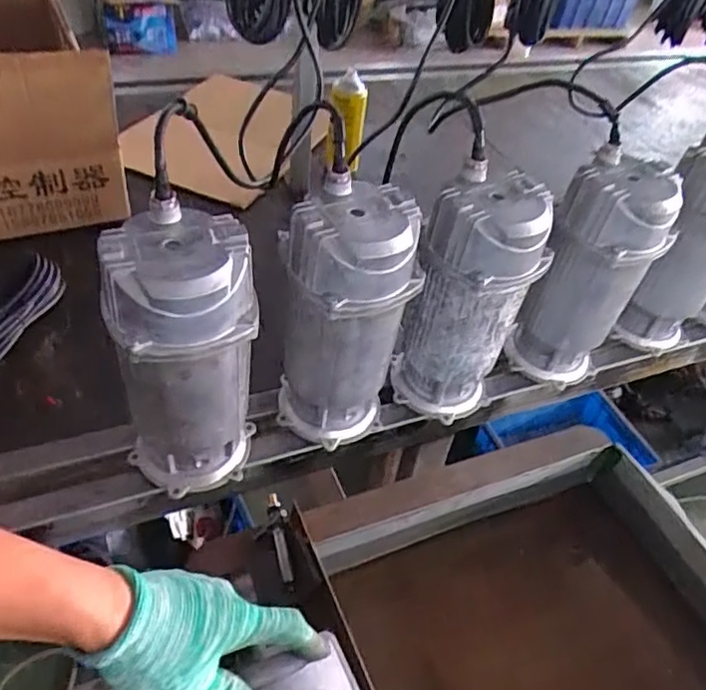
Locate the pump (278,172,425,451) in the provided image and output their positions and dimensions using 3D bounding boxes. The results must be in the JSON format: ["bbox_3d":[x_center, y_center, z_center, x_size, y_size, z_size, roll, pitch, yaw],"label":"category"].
[{"bbox_3d":[-0.014,-0.020,0.681,0.116,0.292,0.126,5,44,-4],"label":"pump"}]

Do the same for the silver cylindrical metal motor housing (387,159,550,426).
[{"bbox_3d":[0.130,-0.042,0.729,0.122,0.290,0.107,32,48,22],"label":"silver cylindrical metal motor housing"}]

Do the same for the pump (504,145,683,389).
[{"bbox_3d":[0.295,-0.079,0.795,0.120,0.293,0.113,38,51,27],"label":"pump"}]

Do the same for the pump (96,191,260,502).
[{"bbox_3d":[-0.162,0.024,0.613,0.131,0.293,0.108,-4,45,-13],"label":"pump"}]

